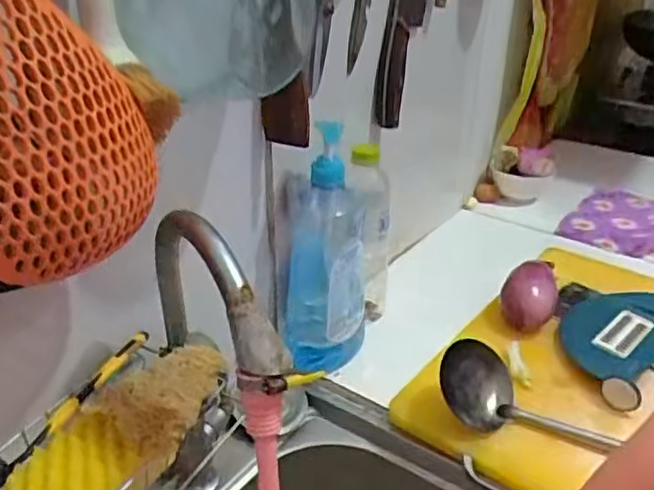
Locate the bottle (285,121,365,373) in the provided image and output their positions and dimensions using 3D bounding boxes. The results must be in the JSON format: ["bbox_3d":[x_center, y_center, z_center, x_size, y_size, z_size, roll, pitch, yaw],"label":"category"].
[{"bbox_3d":[-0.001,0.012,0.697,0.088,0.281,0.063,0,29,-1],"label":"bottle"}]

